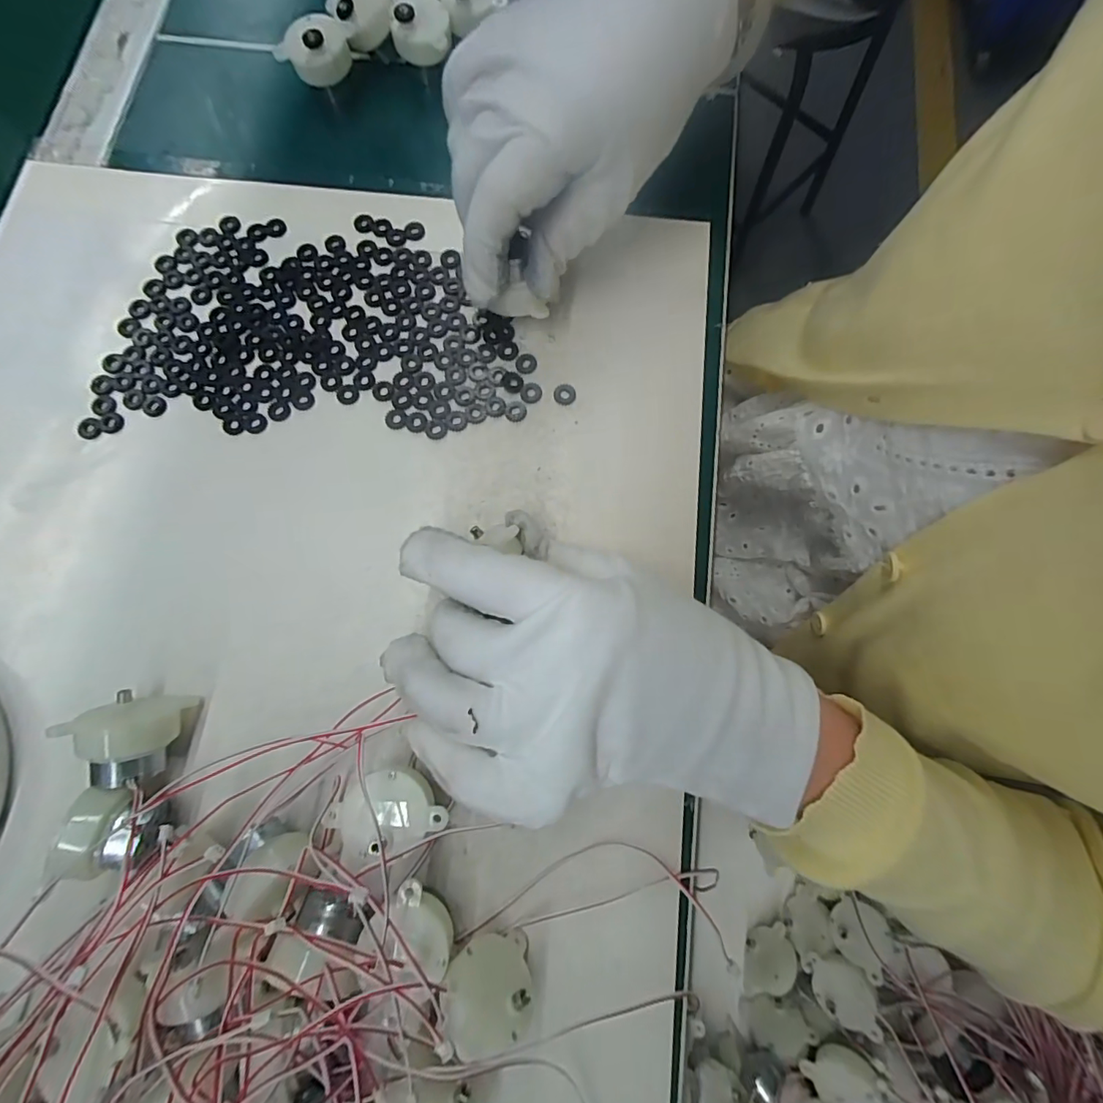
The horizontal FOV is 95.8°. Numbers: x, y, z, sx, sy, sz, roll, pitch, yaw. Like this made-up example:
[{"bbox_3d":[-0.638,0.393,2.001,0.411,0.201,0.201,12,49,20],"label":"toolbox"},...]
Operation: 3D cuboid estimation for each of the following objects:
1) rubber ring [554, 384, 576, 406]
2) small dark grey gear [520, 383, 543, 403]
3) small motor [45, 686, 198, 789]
[{"bbox_3d":[0.007,-0.078,0.245,0.011,0.004,0.010,0,78,0],"label":"rubber ring"},{"bbox_3d":[-0.010,-0.079,0.247,0.011,0.004,0.011,0,78,0],"label":"small dark grey gear"},{"bbox_3d":[-0.165,0.073,0.197,0.028,0.034,0.033,-11,78,-3],"label":"small motor"}]

